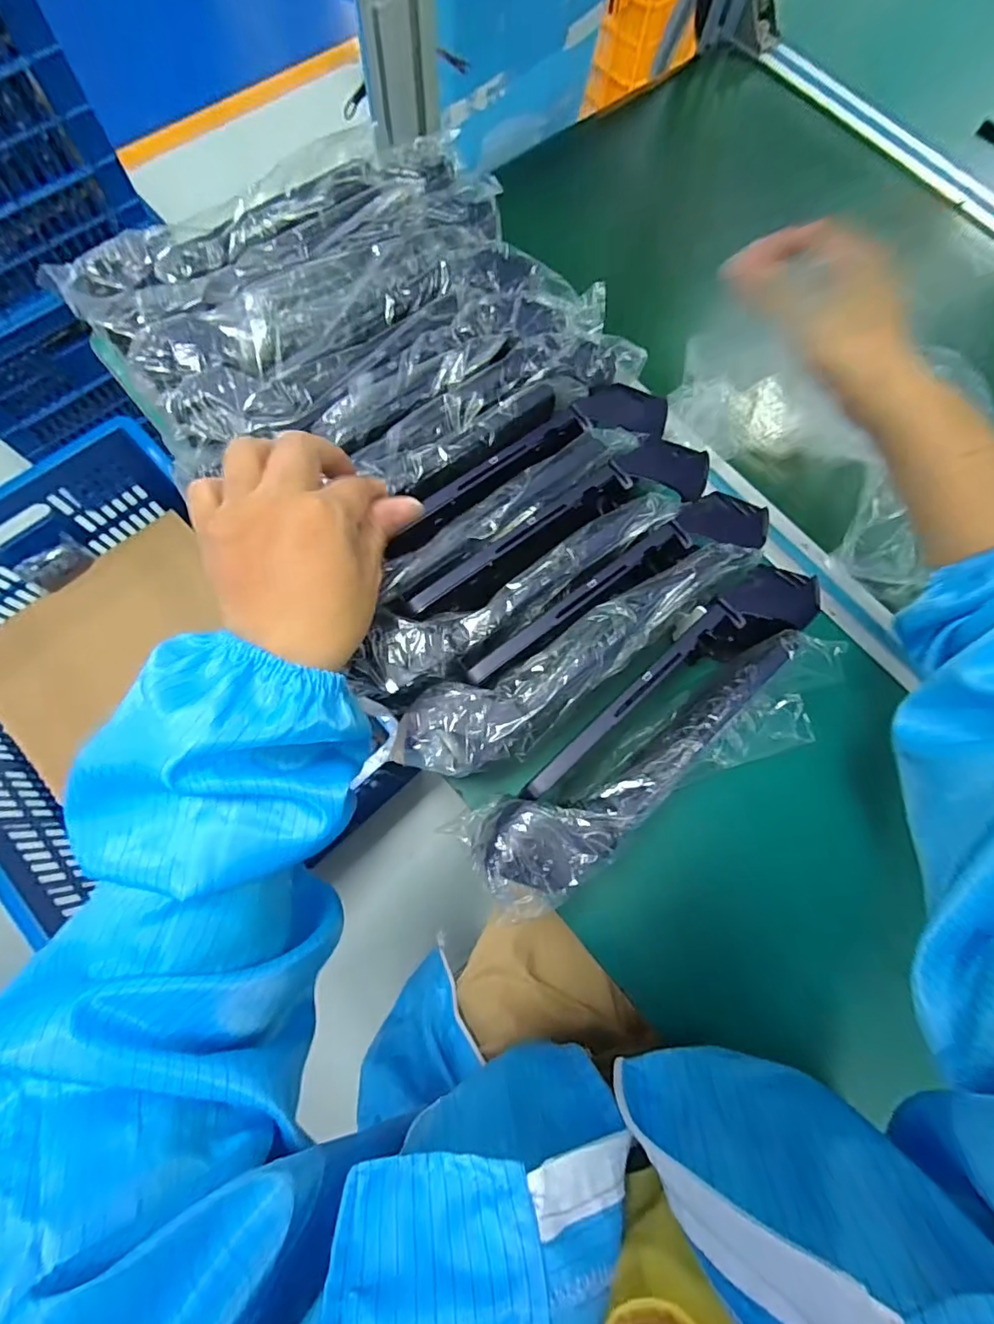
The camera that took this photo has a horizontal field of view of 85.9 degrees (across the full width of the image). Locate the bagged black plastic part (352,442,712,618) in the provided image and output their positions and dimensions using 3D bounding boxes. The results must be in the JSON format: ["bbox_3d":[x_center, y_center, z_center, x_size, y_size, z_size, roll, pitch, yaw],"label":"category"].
[{"bbox_3d":[0.026,-0.062,0.327,0.252,0.028,0.056,-36,80,-10],"label":"bagged black plastic part"}]

